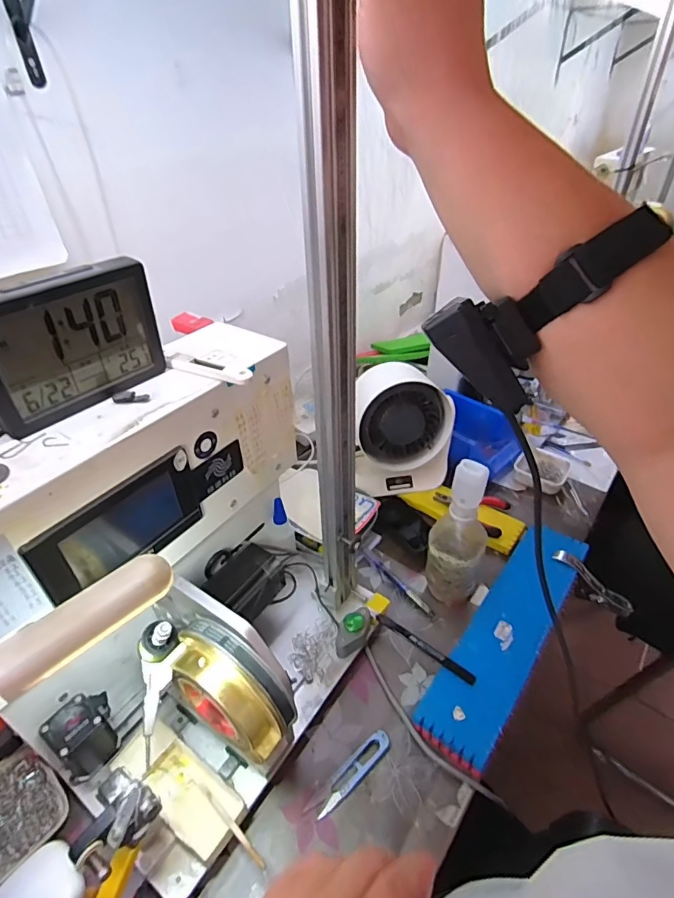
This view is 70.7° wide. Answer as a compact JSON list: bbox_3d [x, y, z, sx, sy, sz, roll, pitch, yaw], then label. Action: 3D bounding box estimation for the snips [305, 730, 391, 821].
[{"bbox_3d":[0.015,0.325,0.477,0.097,0.016,0.021,-29,46,-31],"label":"snips"}]

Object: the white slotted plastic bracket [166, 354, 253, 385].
[{"bbox_3d":[-0.114,-0.070,0.418,0.083,0.007,0.019,15,41,19],"label":"white slotted plastic bracket"}]

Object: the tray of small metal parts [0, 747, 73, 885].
[{"bbox_3d":[-0.311,0.344,0.440,0.103,0.028,0.098,31,48,33],"label":"tray of small metal parts"}]

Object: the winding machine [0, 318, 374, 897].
[{"bbox_3d":[-0.124,0.123,0.442,0.240,0.338,0.337,22,44,26],"label":"winding machine"}]

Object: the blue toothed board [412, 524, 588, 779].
[{"bbox_3d":[0.212,0.218,0.580,0.078,0.022,0.334,24,46,31],"label":"blue toothed board"}]

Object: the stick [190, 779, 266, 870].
[{"bbox_3d":[-0.099,0.329,0.423,0.108,0.007,0.007,17,40,40],"label":"stick"}]

